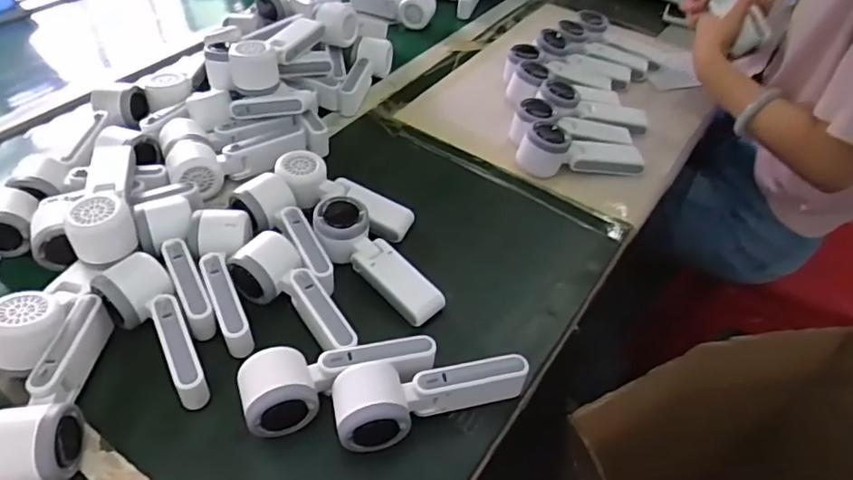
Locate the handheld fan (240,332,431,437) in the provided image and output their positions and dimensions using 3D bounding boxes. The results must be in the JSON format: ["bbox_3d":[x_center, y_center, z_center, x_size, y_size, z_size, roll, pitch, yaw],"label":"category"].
[{"bbox_3d":[-0.073,0.124,0.489,0.166,0.048,0.069,-5,46,-8],"label":"handheld fan"}]

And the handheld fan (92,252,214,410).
[{"bbox_3d":[-0.242,0.083,0.513,0.058,0.054,0.154,-28,53,-27],"label":"handheld fan"}]

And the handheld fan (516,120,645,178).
[{"bbox_3d":[0.199,-0.119,0.729,0.157,0.067,0.047,-2,46,-6],"label":"handheld fan"}]

